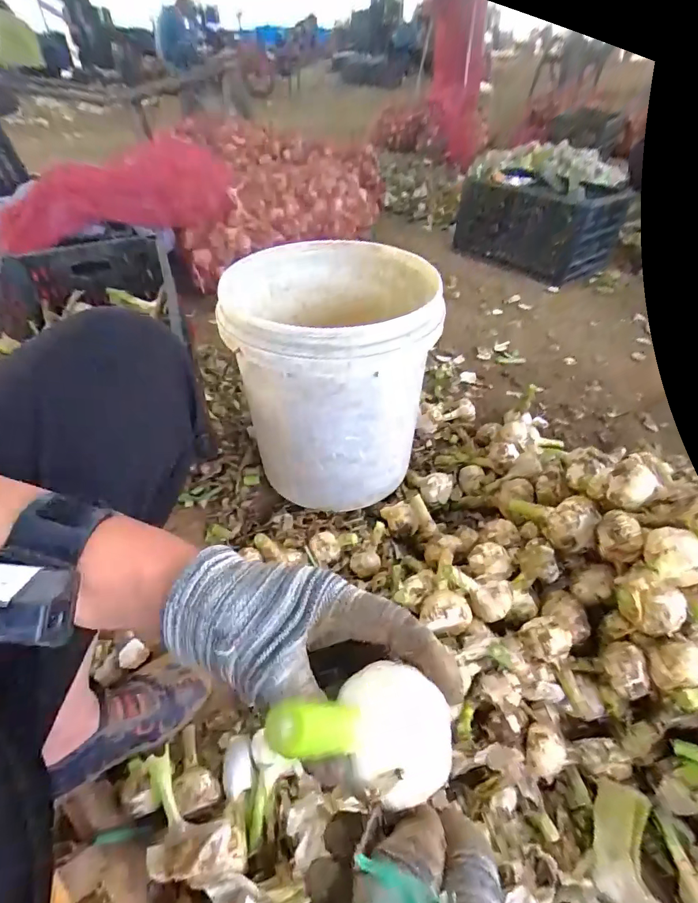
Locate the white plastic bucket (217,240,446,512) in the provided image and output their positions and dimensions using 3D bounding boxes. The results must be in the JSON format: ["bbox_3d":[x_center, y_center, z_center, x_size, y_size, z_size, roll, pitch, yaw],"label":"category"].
[{"bbox_3d":[-0.020,-0.117,0.679,0.255,0.298,0.293,3,45,2],"label":"white plastic bucket"}]

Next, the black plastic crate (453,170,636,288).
[{"bbox_3d":[0.605,-0.739,1.414,0.248,0.235,0.462,-33,54,-29],"label":"black plastic crate"}]

